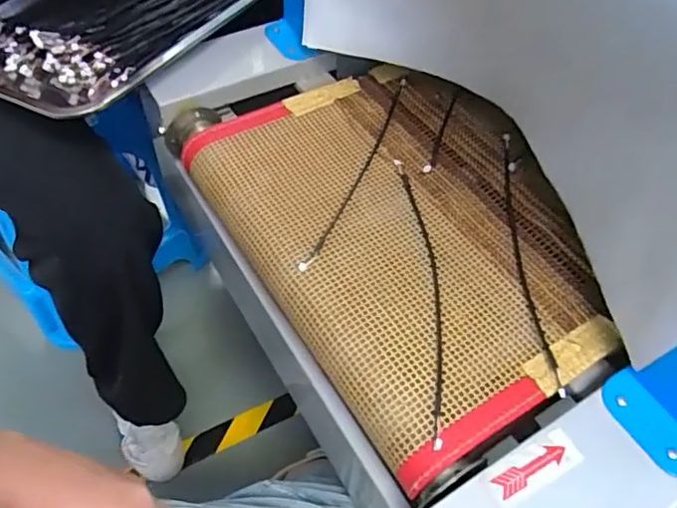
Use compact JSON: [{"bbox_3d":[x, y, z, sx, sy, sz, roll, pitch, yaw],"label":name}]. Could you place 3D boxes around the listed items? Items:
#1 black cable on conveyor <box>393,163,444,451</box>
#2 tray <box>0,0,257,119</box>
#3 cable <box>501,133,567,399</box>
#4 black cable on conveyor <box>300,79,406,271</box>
[{"bbox_3d":[0.074,0.023,0.475,0.026,0.012,0.276,-2,56,-2],"label":"black cable on conveyor"},{"bbox_3d":[-0.260,-0.291,0.681,0.298,0.044,0.397,20,55,21],"label":"tray"},{"bbox_3d":[0.165,-0.008,0.499,0.015,0.012,0.278,1,56,1],"label":"cable"},{"bbox_3d":[0.023,-0.087,0.550,0.012,0.018,0.271,19,58,12],"label":"black cable on conveyor"}]

